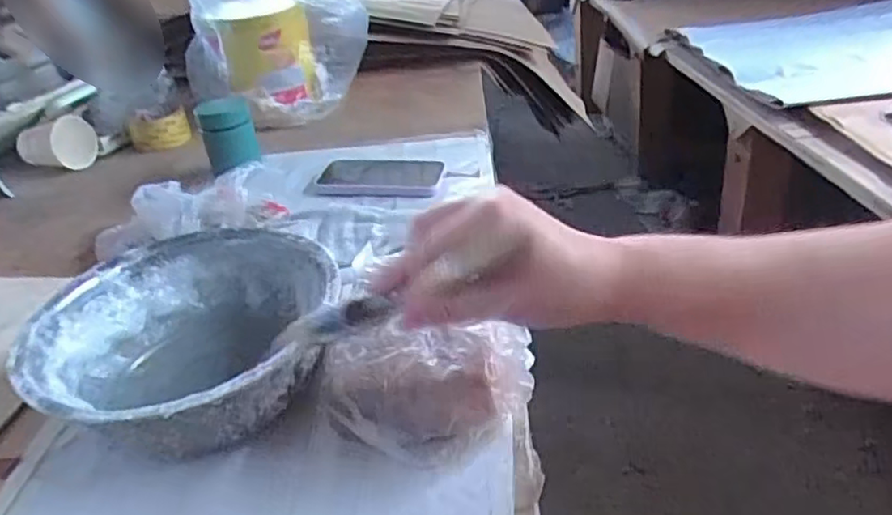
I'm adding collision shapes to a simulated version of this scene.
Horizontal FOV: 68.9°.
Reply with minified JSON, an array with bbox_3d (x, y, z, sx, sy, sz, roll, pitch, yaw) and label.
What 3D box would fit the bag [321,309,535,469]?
[{"bbox_3d":[-0.016,0.090,0.427,0.132,0.061,0.069,4,34,16],"label":"bag"}]

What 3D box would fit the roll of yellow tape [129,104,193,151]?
[{"bbox_3d":[-0.437,-0.198,0.993,0.085,0.044,0.087,-19,33,-19],"label":"roll of yellow tape"}]

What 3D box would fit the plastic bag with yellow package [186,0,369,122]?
[{"bbox_3d":[-0.267,-0.340,1.050,0.297,0.186,0.213,-15,33,-13],"label":"plastic bag with yellow package"}]

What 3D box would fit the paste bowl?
[{"bbox_3d":[-0.183,0.065,0.486,0.207,0.076,0.215,-5,33,3],"label":"paste bowl"}]

